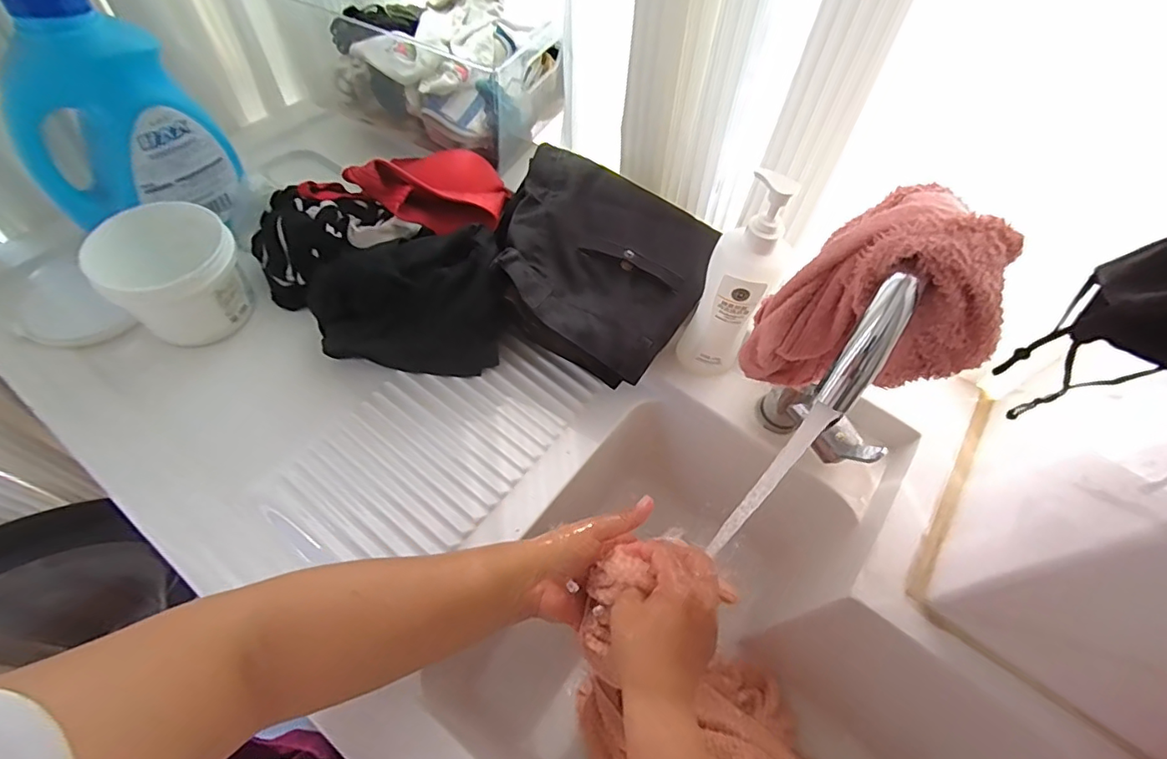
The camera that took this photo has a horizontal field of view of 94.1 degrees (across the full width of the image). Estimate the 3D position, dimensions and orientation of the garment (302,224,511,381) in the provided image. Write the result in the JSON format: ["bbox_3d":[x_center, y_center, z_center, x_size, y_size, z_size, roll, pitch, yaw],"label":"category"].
[{"bbox_3d":[-0.176,-0.086,0.563,0.196,0.107,0.121,-1,59,-4],"label":"garment"}]

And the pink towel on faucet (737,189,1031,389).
[{"bbox_3d":[0.180,-0.040,0.347,0.114,0.170,0.061,27,61,12],"label":"pink towel on faucet"}]

